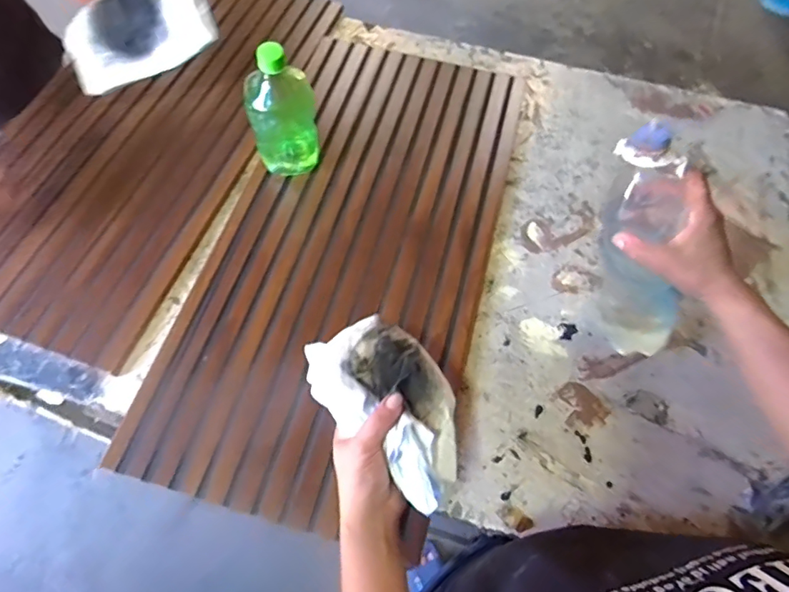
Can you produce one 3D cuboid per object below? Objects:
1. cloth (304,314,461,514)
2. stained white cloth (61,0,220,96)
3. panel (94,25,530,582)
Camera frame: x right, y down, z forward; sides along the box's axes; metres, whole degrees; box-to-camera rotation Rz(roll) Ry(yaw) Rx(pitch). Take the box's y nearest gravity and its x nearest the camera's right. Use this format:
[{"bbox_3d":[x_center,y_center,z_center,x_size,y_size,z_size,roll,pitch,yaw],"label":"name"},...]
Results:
[{"bbox_3d":[0.003,0.093,0.450,0.107,0.038,0.167,-40,71,-21],"label":"cloth"},{"bbox_3d":[-0.374,-0.388,0.717,0.240,0.018,0.133,-11,101,16],"label":"stained white cloth"},{"bbox_3d":[-0.047,-0.093,0.705,0.367,0.036,0.764,15,62,5],"label":"panel"}]

